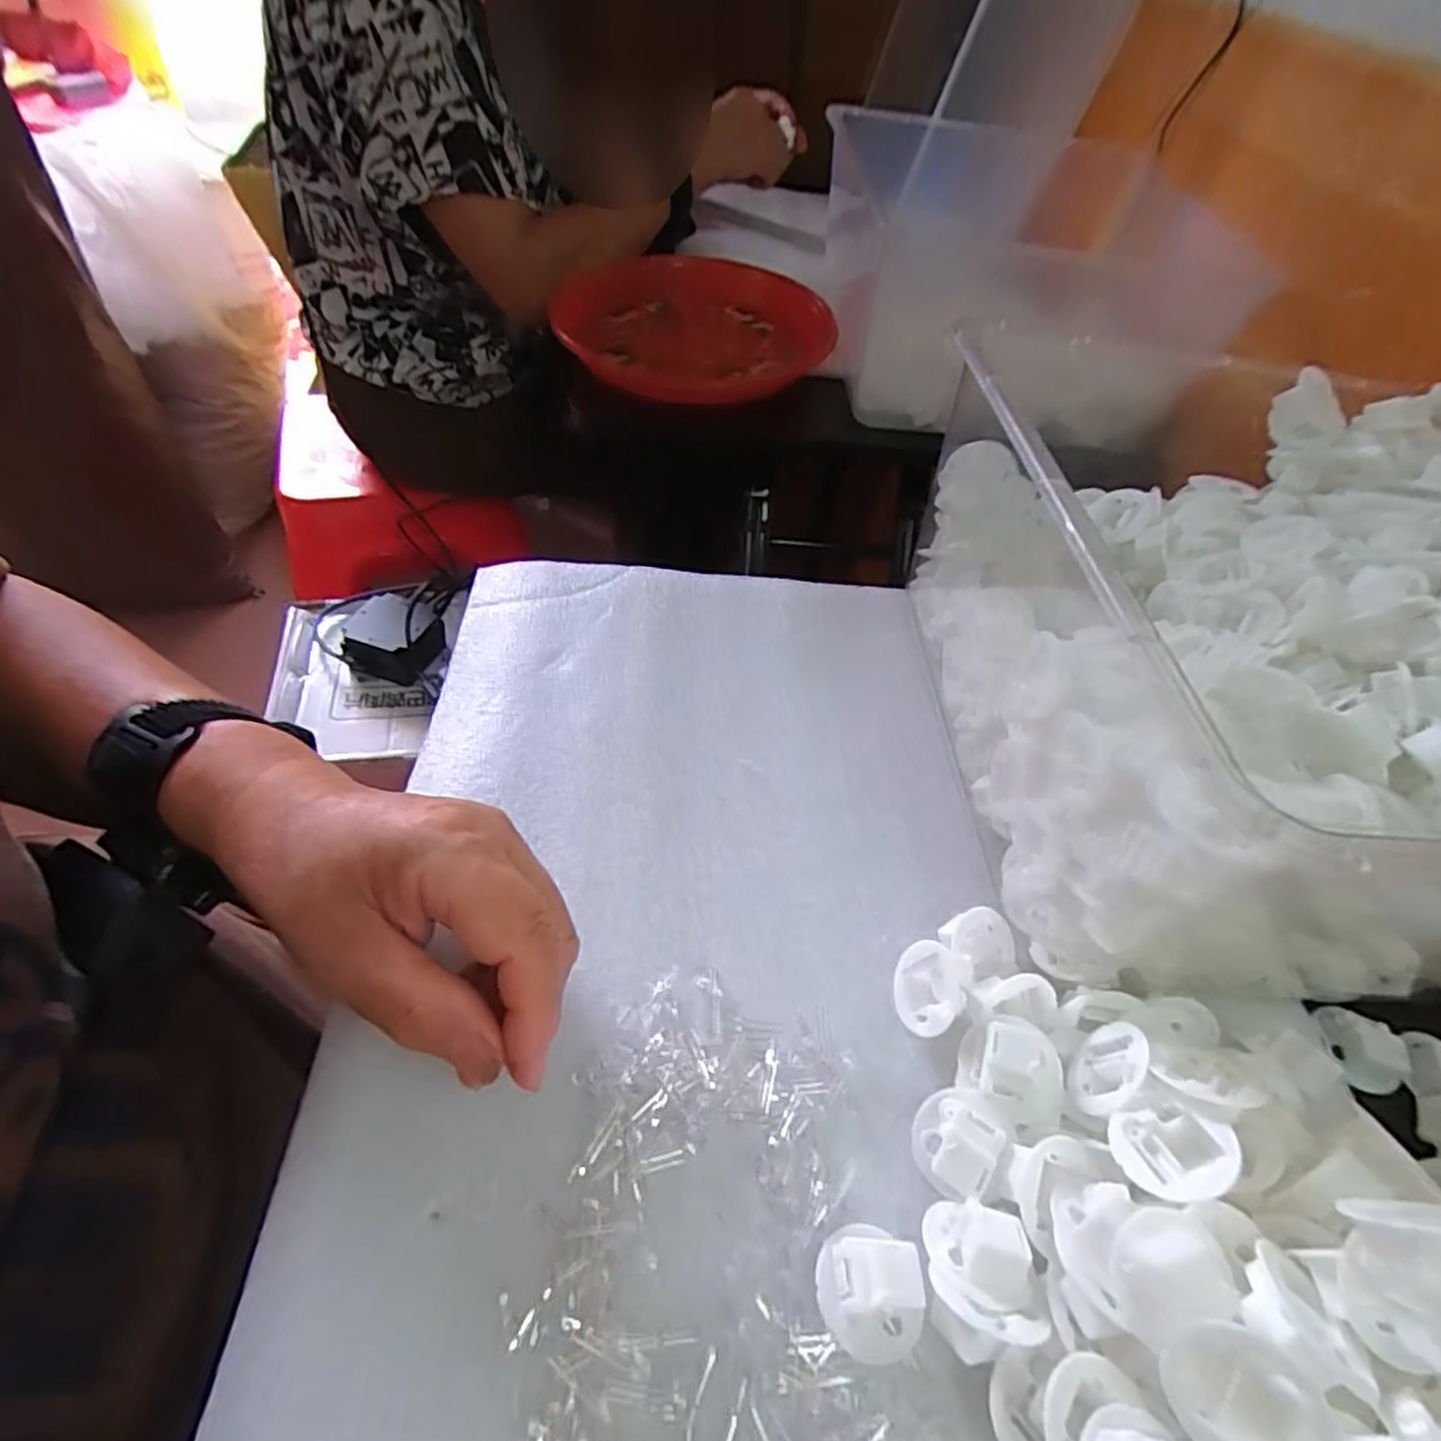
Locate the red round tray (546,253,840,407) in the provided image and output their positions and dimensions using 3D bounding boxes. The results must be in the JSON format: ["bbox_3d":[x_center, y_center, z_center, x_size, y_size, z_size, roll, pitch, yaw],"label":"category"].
[{"bbox_3d":[-0.017,-0.352,0.650,0.198,0.042,0.215,-22,55,-24],"label":"red round tray"}]

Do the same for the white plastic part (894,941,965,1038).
[{"bbox_3d":[0.078,0.101,0.273,0.011,0.029,0.031,22,40,-34],"label":"white plastic part"}]

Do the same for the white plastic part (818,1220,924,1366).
[{"bbox_3d":[0.043,0.166,0.213,0.029,0.015,0.031,4,48,-4],"label":"white plastic part"}]

